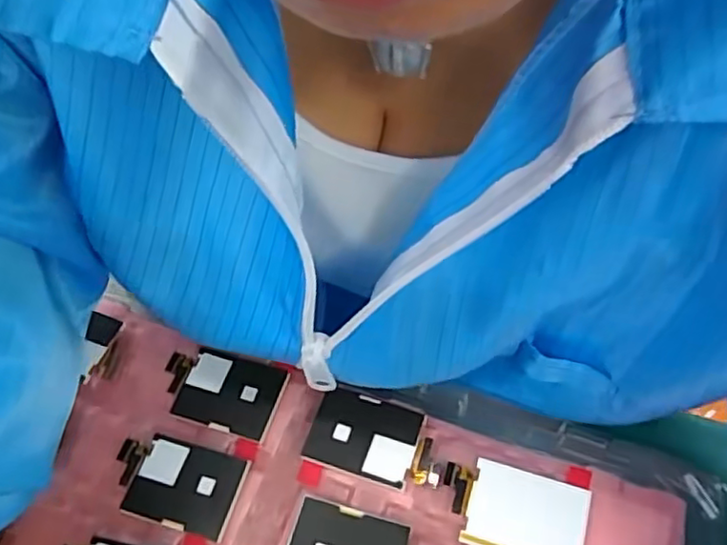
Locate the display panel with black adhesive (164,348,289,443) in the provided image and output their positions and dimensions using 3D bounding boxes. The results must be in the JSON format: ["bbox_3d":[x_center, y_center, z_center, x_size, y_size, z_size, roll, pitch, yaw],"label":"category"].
[{"bbox_3d":[-0.068,0.055,0.302,0.057,0.004,0.034,13,63,14],"label":"display panel with black adhesive"}]

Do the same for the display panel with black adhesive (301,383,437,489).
[{"bbox_3d":[0.003,0.073,0.284,0.053,0.004,0.035,15,63,14],"label":"display panel with black adhesive"}]

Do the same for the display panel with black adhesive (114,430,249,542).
[{"bbox_3d":[-0.082,0.092,0.282,0.057,0.006,0.034,13,60,13],"label":"display panel with black adhesive"}]

